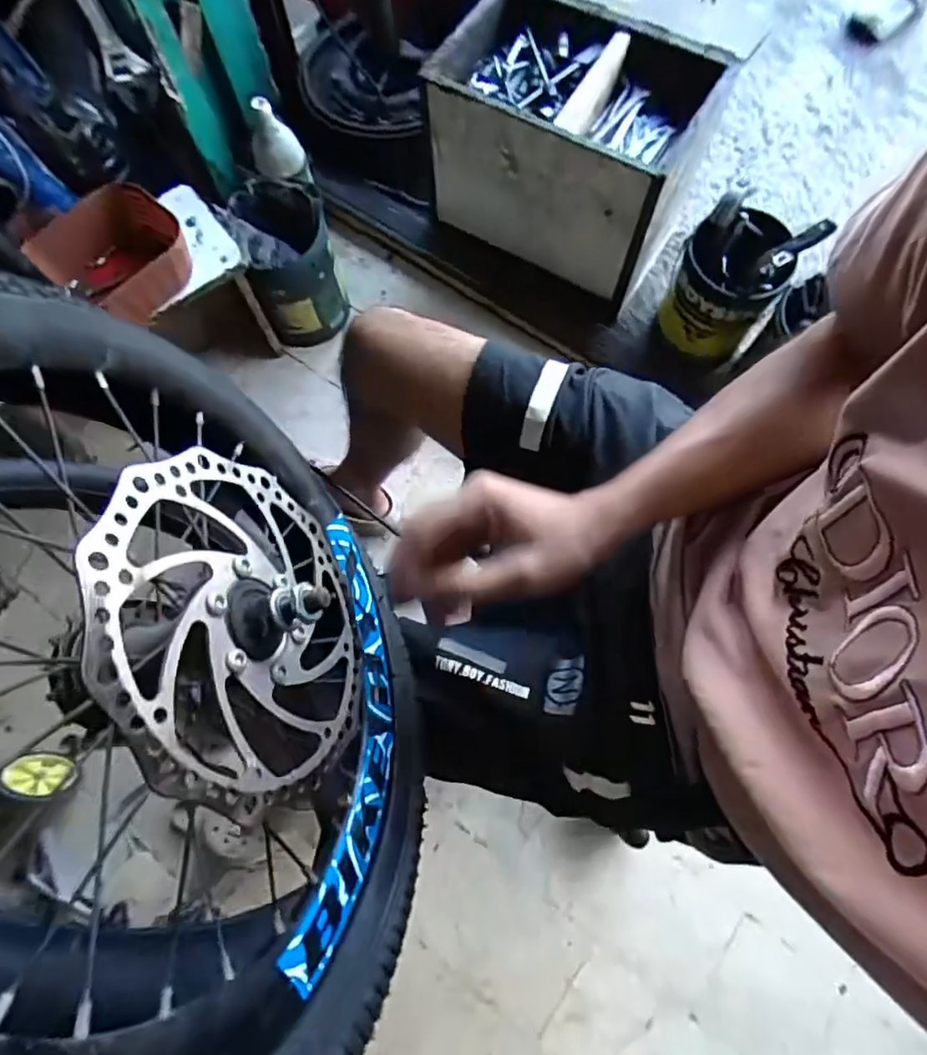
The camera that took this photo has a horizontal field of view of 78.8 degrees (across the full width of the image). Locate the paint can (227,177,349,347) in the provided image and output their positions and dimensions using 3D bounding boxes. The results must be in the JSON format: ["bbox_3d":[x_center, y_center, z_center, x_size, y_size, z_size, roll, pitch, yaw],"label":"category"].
[{"bbox_3d":[-0.298,-0.462,1.002,0.147,0.217,0.166,-19,73,-4],"label":"paint can"}]

